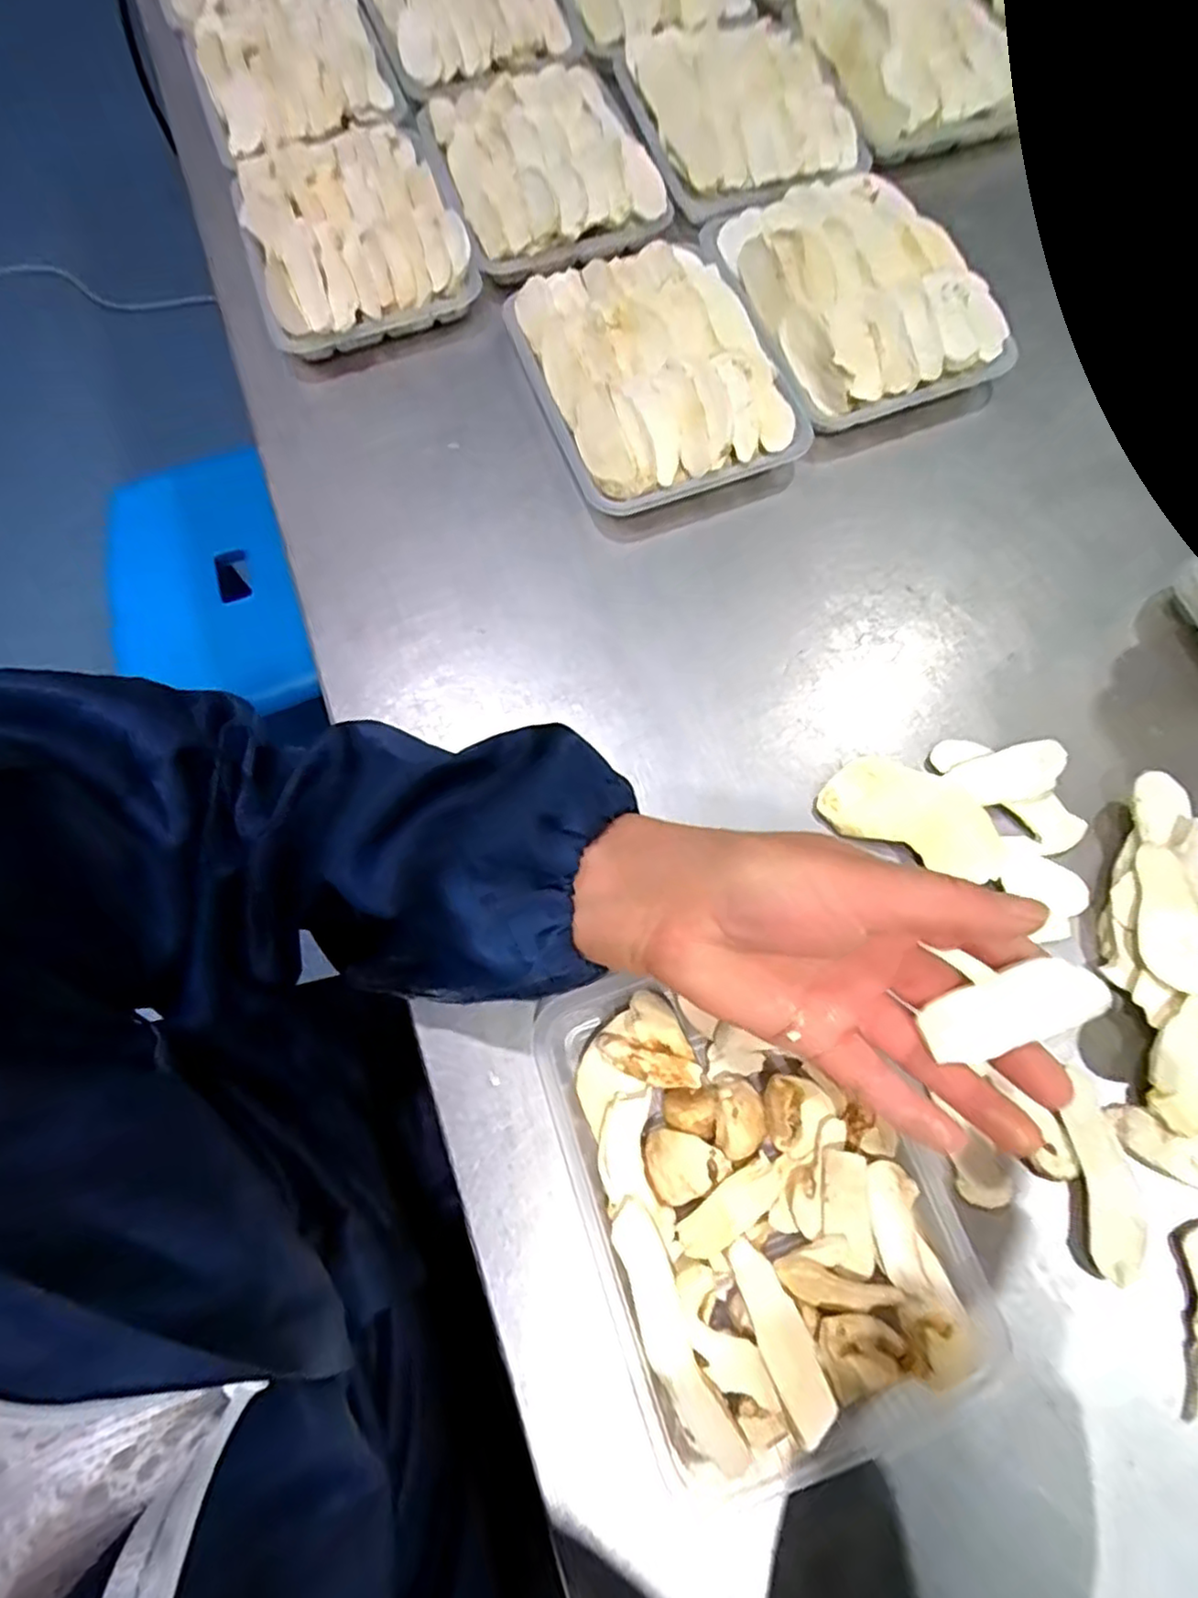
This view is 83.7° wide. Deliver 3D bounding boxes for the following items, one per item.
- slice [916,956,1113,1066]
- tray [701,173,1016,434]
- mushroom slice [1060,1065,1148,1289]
[{"bbox_3d":[0.145,0.073,0.234,0.058,0.004,0.023,-22,70,8],"label":"slice"},{"bbox_3d":[0.156,-0.320,0.430,0.131,0.047,0.185,-20,72,-3],"label":"tray"},{"bbox_3d":[0.207,0.153,0.274,0.024,0.005,0.075,-3,72,2],"label":"mushroom slice"}]

